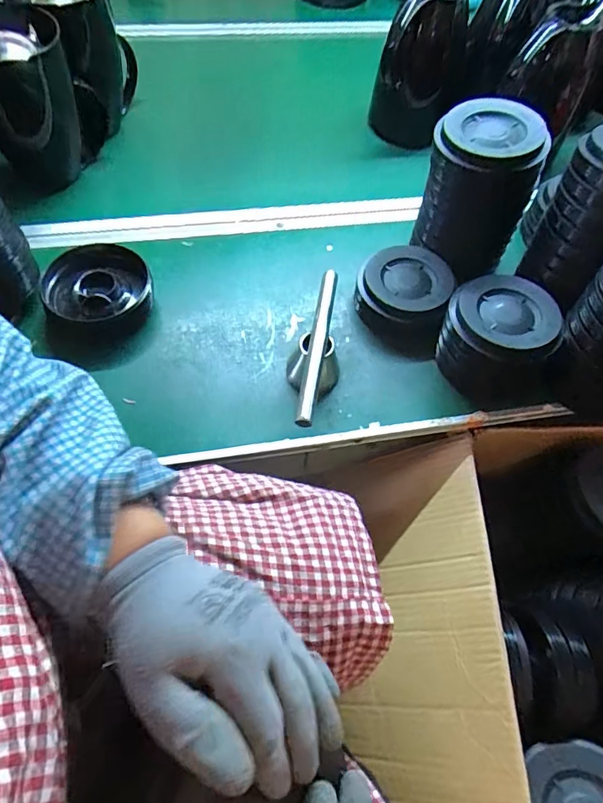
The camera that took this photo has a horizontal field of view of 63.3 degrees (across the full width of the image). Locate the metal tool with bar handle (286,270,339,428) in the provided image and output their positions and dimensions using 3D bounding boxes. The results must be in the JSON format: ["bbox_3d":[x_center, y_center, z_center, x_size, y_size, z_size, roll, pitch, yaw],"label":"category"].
[{"bbox_3d":[0.015,-0.049,0.551,0.058,0.078,0.210,12,59,3],"label":"metal tool with bar handle"}]

